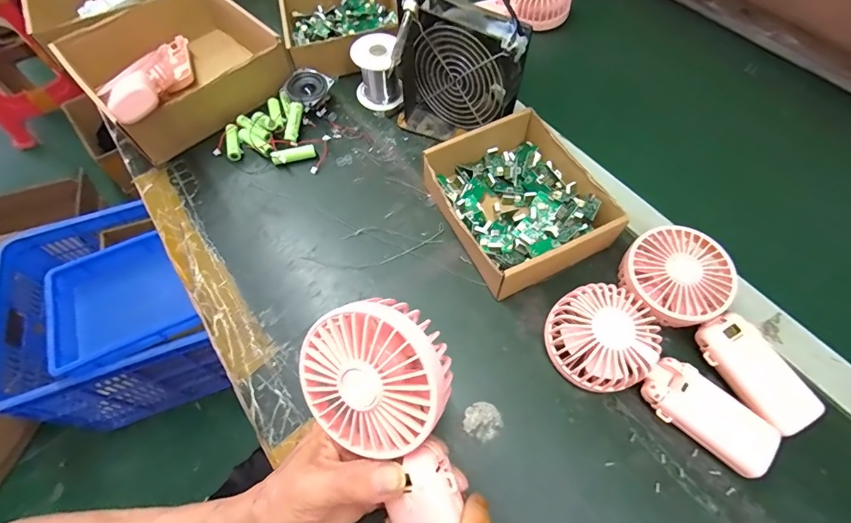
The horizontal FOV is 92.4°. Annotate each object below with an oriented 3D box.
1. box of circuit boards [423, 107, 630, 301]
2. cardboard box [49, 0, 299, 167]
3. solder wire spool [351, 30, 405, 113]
[{"bbox_3d":[0.091,-0.062,0.419,0.142,0.052,0.163,-24,64,-10],"label":"box of circuit boards"},{"bbox_3d":[-0.300,-0.260,0.515,0.221,0.087,0.224,-37,67,-16],"label":"cardboard box"},{"bbox_3d":[-0.062,-0.240,0.516,0.056,0.067,0.060,-1,62,2],"label":"solder wire spool"}]

